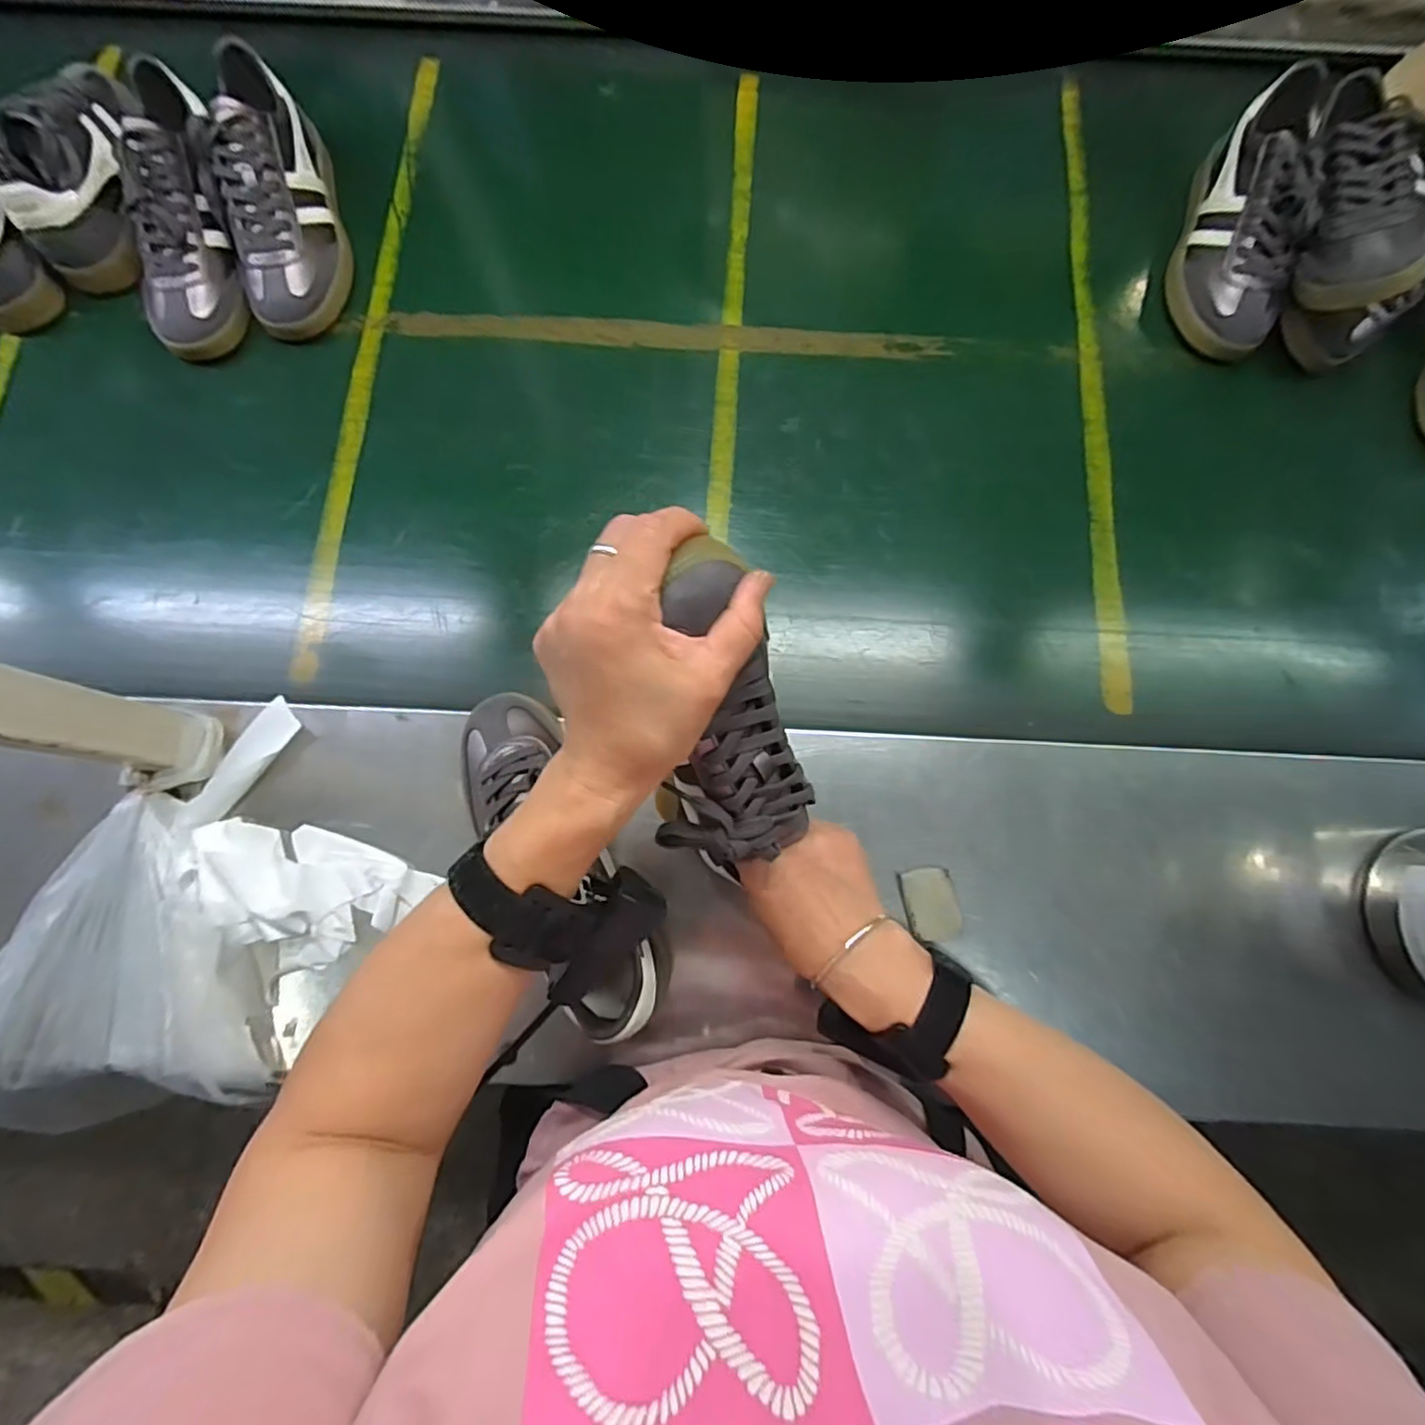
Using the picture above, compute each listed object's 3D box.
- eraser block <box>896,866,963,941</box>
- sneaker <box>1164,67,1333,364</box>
[{"bbox_3d":[0.165,0.144,0.482,0.041,0.013,0.053,-10,78,-2],"label":"eraser block"},{"bbox_3d":[0.508,-0.463,0.600,0.085,0.107,0.234,9,94,3],"label":"sneaker"}]

